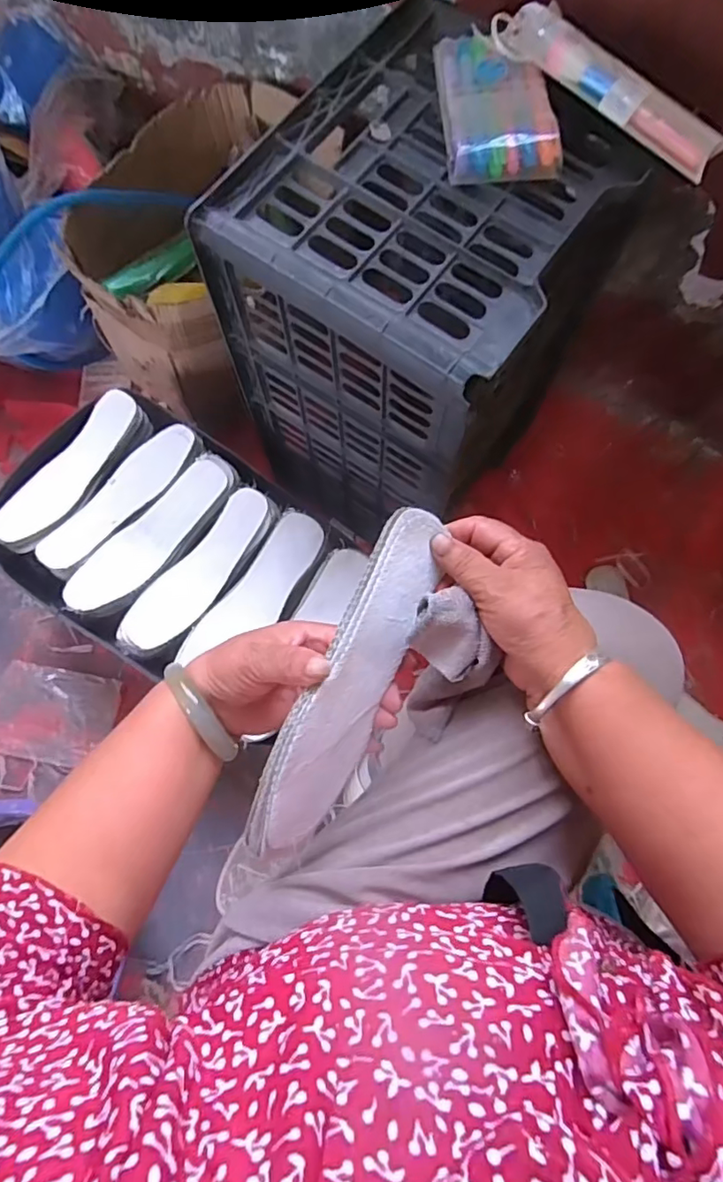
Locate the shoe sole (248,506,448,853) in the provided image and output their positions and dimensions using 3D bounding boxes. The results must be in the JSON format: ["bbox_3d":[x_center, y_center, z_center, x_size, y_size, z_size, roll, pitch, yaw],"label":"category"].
[{"bbox_3d":[-0.005,0.052,0.344,0.014,0.066,0.218,18,84,44],"label":"shoe sole"}]

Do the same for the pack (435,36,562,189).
[{"bbox_3d":[0.108,-0.399,0.453,0.083,0.019,0.139,-5,76,-2],"label":"pack"}]

